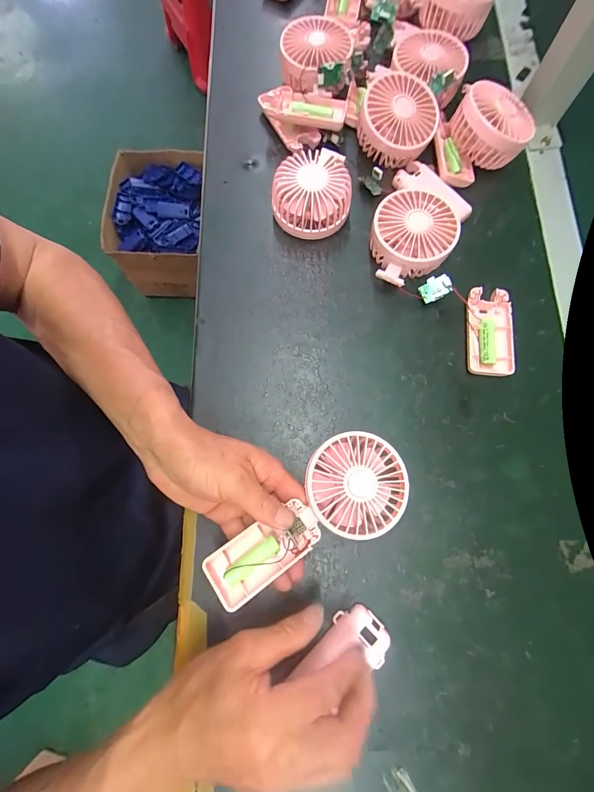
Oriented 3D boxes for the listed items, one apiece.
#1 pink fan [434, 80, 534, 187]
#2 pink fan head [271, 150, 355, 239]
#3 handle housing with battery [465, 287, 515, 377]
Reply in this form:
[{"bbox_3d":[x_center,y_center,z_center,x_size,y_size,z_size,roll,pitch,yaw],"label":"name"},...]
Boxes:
[{"bbox_3d":[0.211,-0.311,0.391,0.109,0.052,0.098,-19,77,-4],"label":"pink fan"},{"bbox_3d":[0.015,-0.225,0.370,0.085,0.047,0.088,0,77,0],"label":"pink fan head"},{"bbox_3d":[0.200,-0.067,0.352,0.047,0.013,0.092,4,77,1],"label":"handle housing with battery"}]

